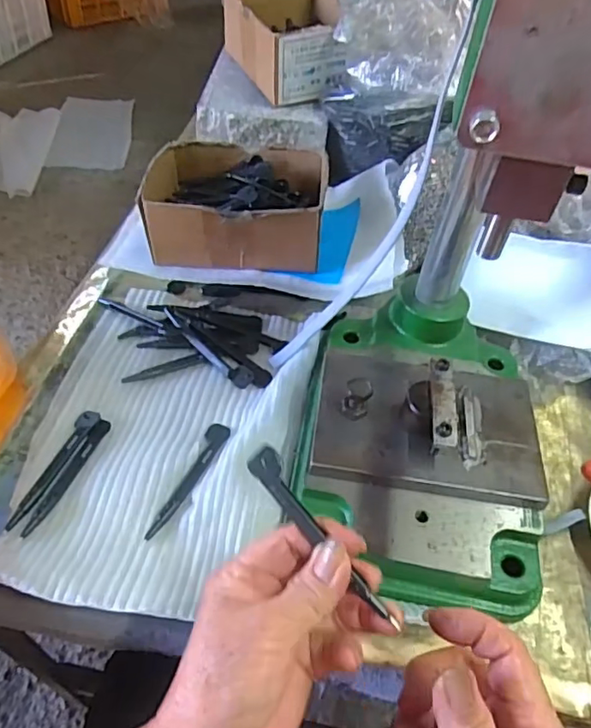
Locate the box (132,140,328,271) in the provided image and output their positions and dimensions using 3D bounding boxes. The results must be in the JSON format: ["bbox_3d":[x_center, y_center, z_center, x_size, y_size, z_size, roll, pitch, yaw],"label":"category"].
[{"bbox_3d":[-0.059,-0.154,0.545,0.164,0.063,0.125,3,49,-3],"label":"box"}]

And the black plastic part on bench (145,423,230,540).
[{"bbox_3d":[-0.074,0.078,0.393,0.016,0.004,0.099,21,50,13],"label":"black plastic part on bench"}]

